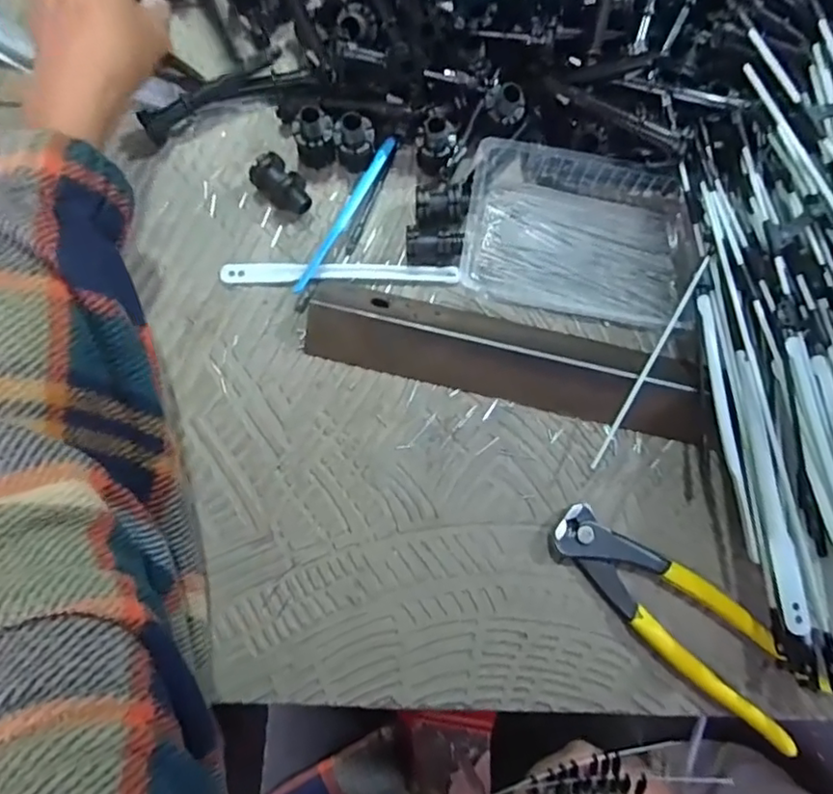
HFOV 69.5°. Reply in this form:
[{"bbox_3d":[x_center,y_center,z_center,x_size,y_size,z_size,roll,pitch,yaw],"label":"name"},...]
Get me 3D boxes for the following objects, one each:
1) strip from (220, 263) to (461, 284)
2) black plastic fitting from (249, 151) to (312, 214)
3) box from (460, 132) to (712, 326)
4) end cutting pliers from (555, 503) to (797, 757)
[{"bbox_3d":[-0.045,-0.075,0.362,0.141,0.010,0.014,-1,80,-2],"label":"strip"},{"bbox_3d":[-0.079,-0.126,0.361,0.023,0.023,0.040,-44,84,-8],"label":"black plastic fitting"},{"bbox_3d":[0.100,-0.098,0.362,0.140,0.030,0.093,14,80,1],"label":"box"},{"bbox_3d":[0.142,0.118,0.323,0.158,0.013,0.047,39,82,5],"label":"end cutting pliers"}]

